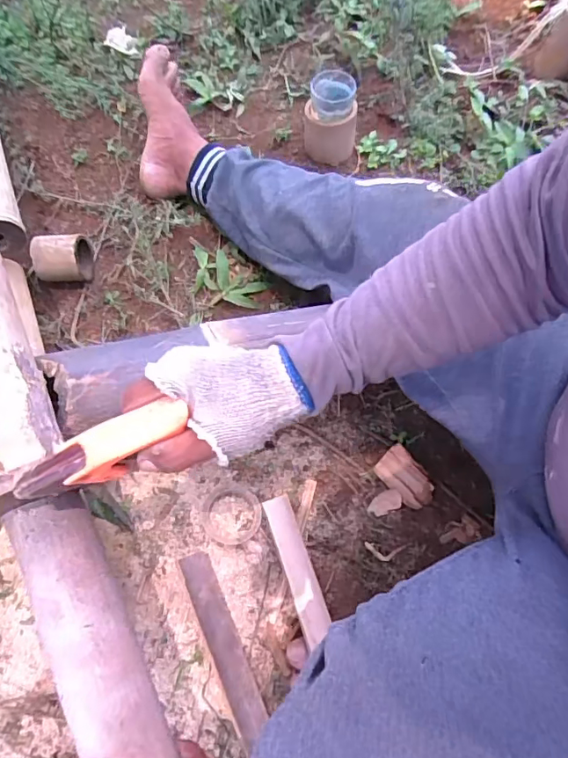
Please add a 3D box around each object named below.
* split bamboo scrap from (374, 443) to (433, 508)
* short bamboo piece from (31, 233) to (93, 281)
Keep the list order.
[{"bbox_3d":[0.146,0.119,0.614,0.043,0.012,0.074,-35,73,-16],"label":"split bamboo scrap"},{"bbox_3d":[-0.303,-0.161,0.696,0.071,0.061,0.058,-8,67,-6],"label":"short bamboo piece"}]

